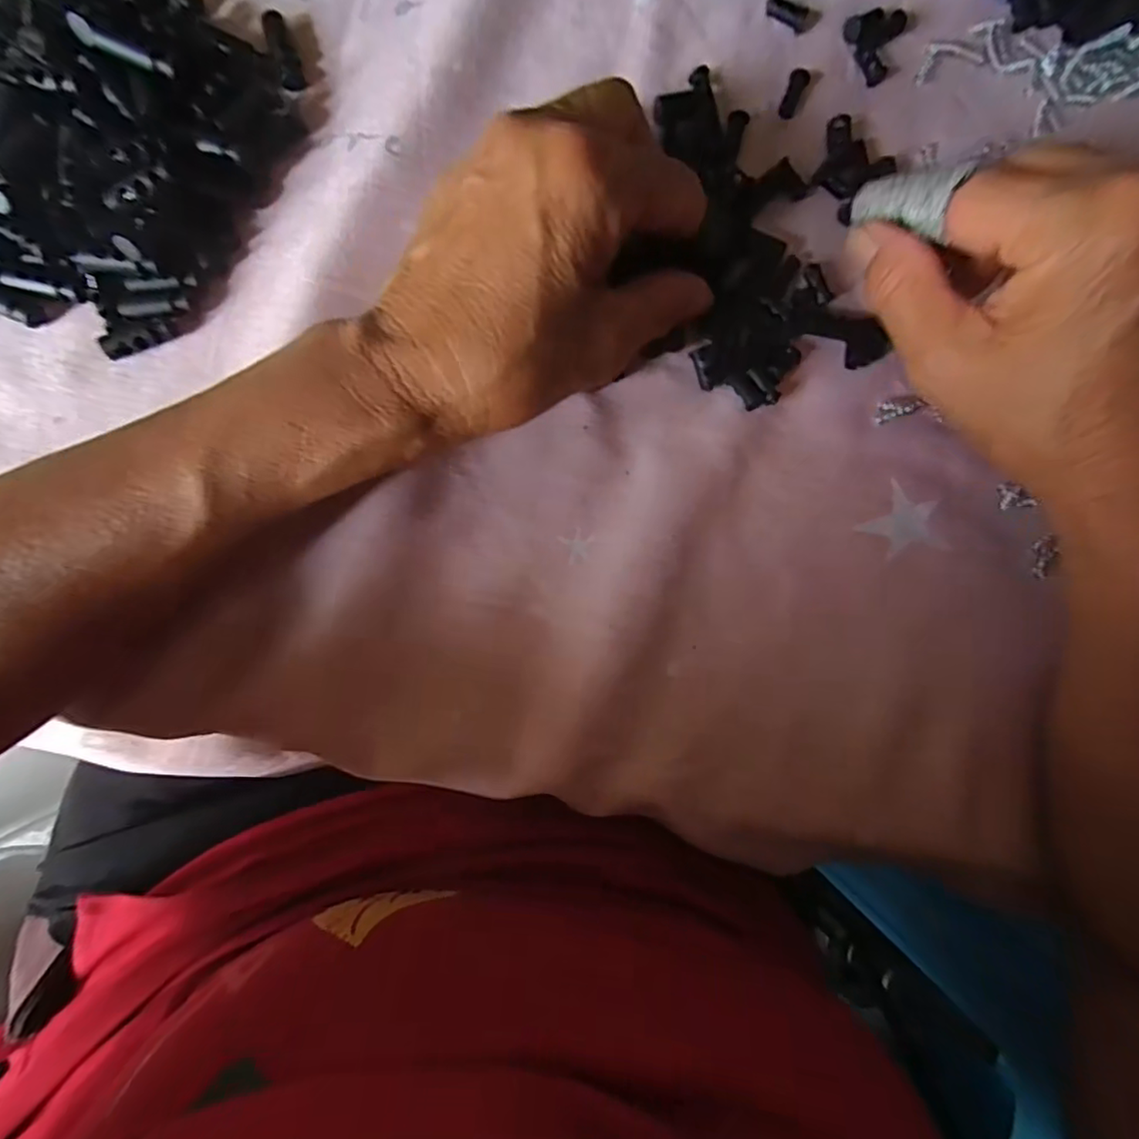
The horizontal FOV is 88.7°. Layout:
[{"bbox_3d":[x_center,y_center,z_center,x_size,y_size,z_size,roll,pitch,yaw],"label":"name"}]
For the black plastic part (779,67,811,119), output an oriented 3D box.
[{"bbox_3d":[0.091,-0.194,0.236,0.008,0.004,0.019,25,88,-4],"label":"black plastic part"}]

